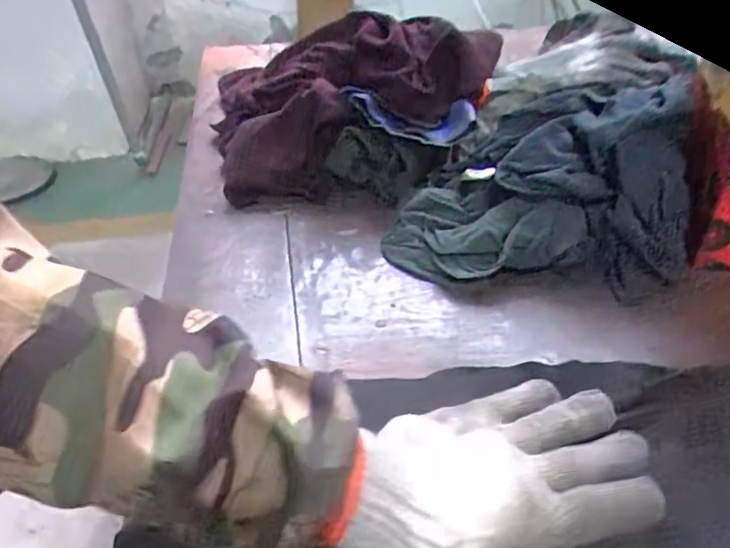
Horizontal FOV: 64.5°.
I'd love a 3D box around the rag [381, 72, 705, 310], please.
[{"bbox_3d":[0.148,-0.084,0.498,0.246,0.113,0.184,5,39,7],"label":"rag"}]

